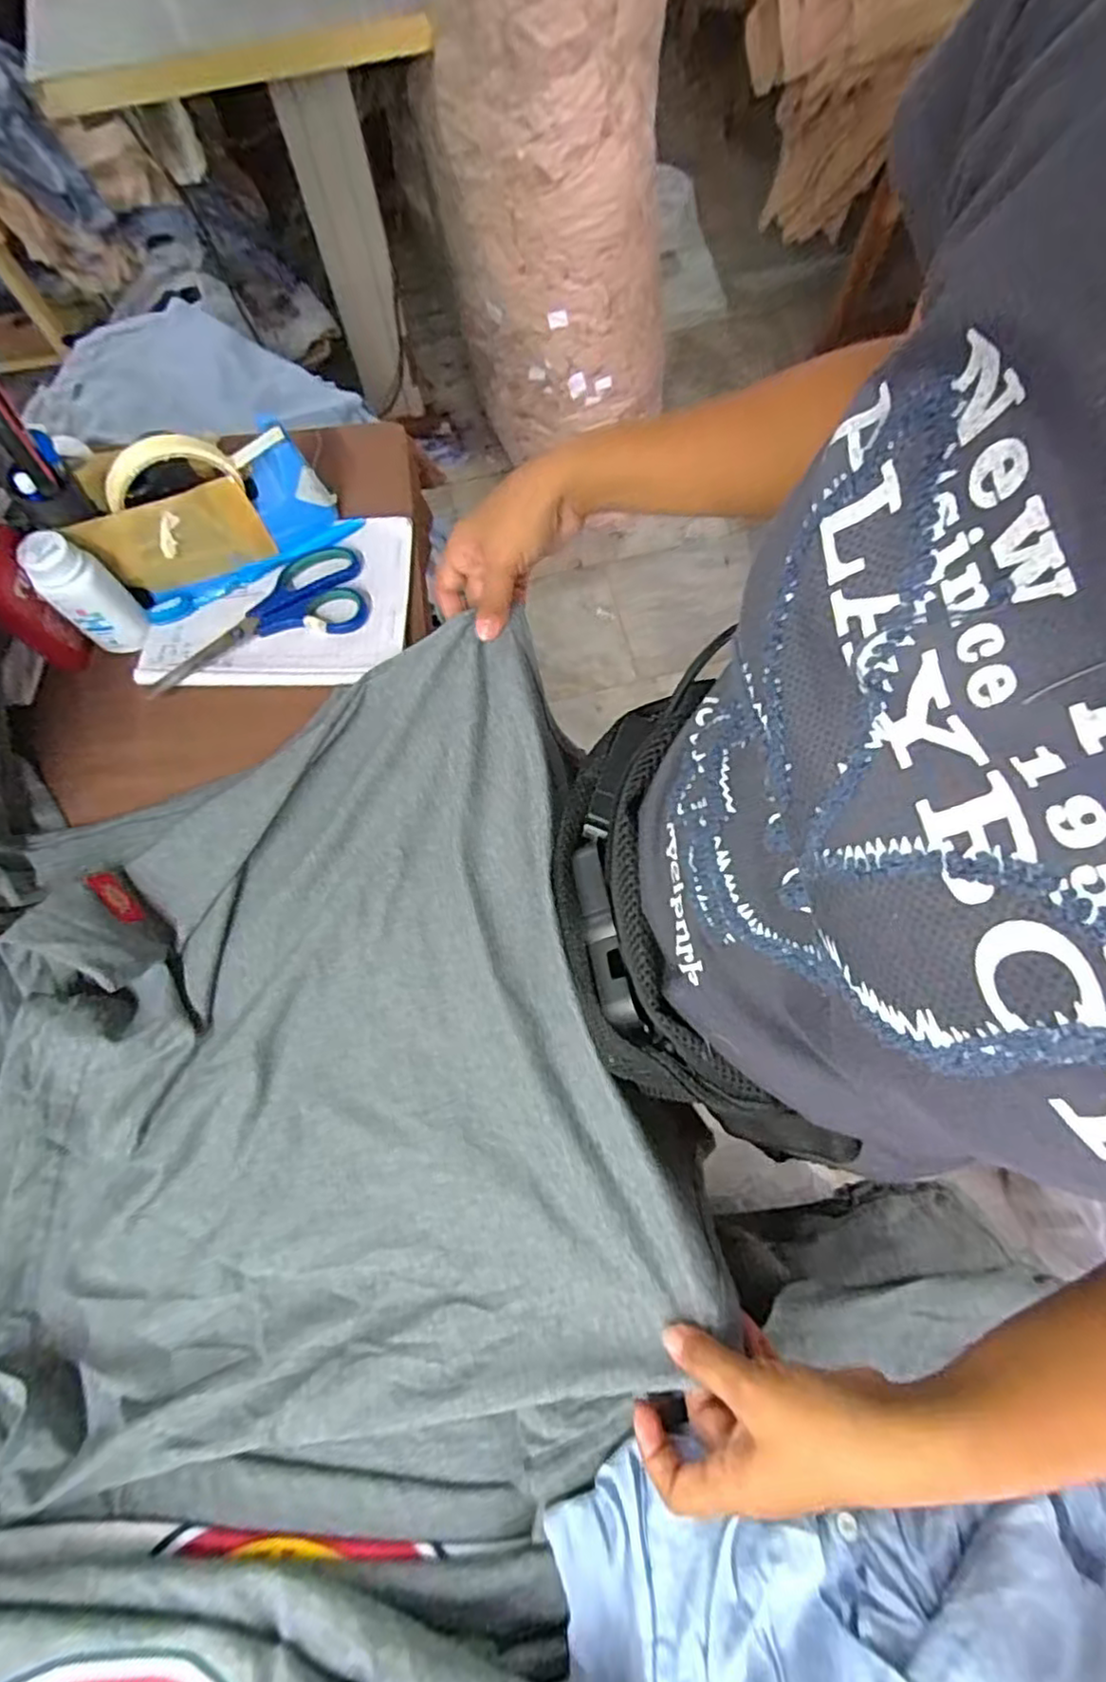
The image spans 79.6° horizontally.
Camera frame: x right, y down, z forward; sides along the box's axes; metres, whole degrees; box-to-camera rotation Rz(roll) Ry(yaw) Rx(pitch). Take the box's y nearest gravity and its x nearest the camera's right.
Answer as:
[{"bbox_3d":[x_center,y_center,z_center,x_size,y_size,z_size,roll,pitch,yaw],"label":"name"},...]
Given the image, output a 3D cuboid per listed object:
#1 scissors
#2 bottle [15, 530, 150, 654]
[{"bbox_3d":[-0.236,-0.180,0.526,0.179,0.011,0.078,-21,76,-4],"label":"scissors"},{"bbox_3d":[-0.338,-0.178,0.486,0.035,0.098,0.044,35,79,9],"label":"bottle"}]

